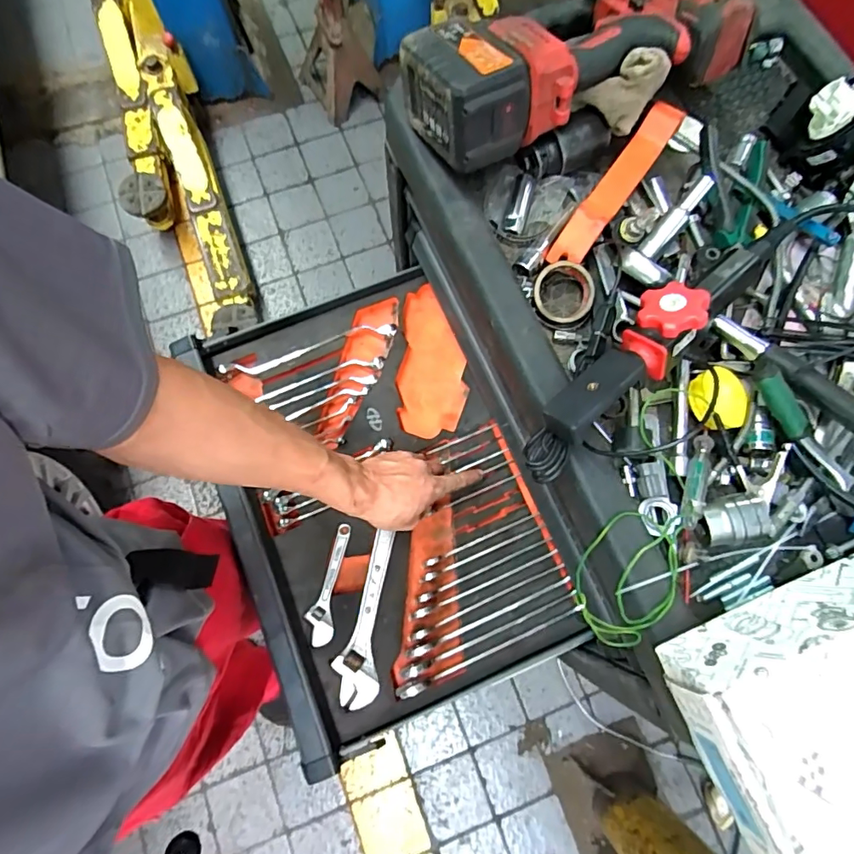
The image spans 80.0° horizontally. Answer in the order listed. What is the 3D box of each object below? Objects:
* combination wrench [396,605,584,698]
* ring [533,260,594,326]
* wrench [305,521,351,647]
[{"bbox_3d":[0.076,0.269,0.615,0.243,0.025,0.011,-24,75,-7],"label":"combination wrench"},{"bbox_3d":[0.123,-0.122,0.468,0.054,0.022,0.053,0,96,-4],"label":"ring"},{"bbox_3d":[-0.124,0.197,0.639,0.033,0.014,0.146,9,74,2],"label":"wrench"}]

